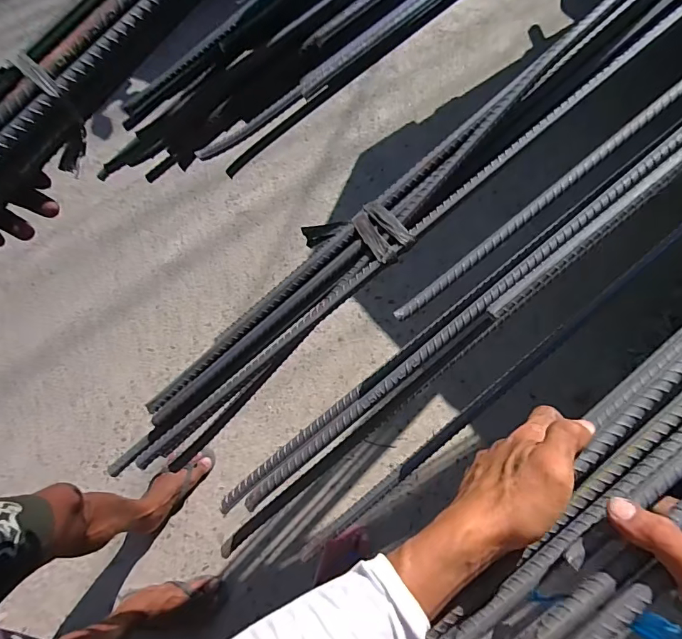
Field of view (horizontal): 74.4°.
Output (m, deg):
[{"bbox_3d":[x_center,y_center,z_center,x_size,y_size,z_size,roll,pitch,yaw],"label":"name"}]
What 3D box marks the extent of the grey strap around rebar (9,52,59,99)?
[{"bbox_3d":[-0.205,-0.163,0.302,0.038,0.010,0.010,39,74,15],"label":"grey strap around rebar"}]

